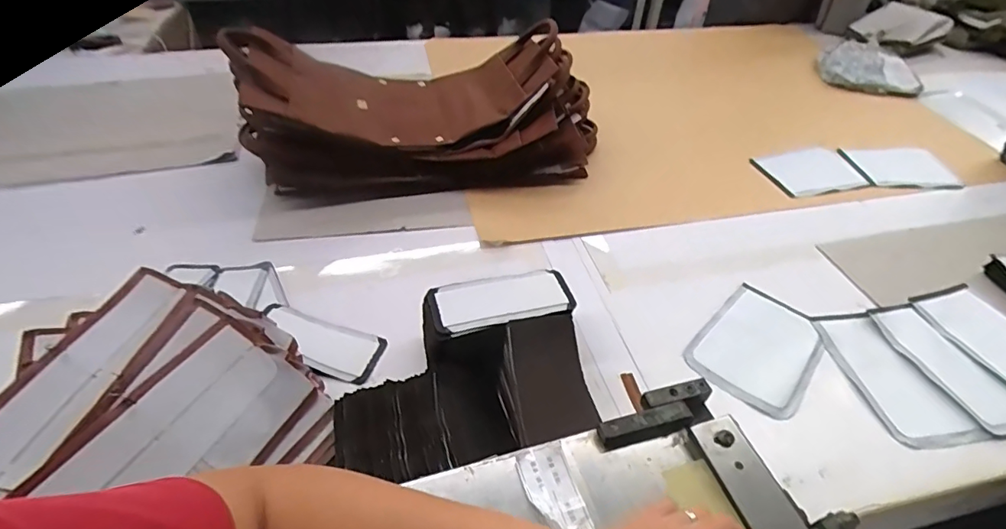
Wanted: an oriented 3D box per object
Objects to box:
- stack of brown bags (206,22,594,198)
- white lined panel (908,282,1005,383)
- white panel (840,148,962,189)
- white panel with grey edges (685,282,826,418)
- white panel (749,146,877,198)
[{"bbox_3d":[-0.142,-0.261,0.873,0.586,0.218,0.219,-3,45,-6],"label":"stack of brown bags"},{"bbox_3d":[0.643,0.101,0.647,0.119,0.006,0.183,-14,47,-17],"label":"white lined panel"},{"bbox_3d":[0.752,-0.181,0.945,0.184,0.008,0.126,-2,45,-6],"label":"white panel"},{"bbox_3d":[0.327,0.104,0.635,0.131,0.008,0.176,36,53,29],"label":"white panel with grey edges"},{"bbox_3d":[0.569,-0.173,0.922,0.197,0.009,0.126,-13,47,-16],"label":"white panel"}]

